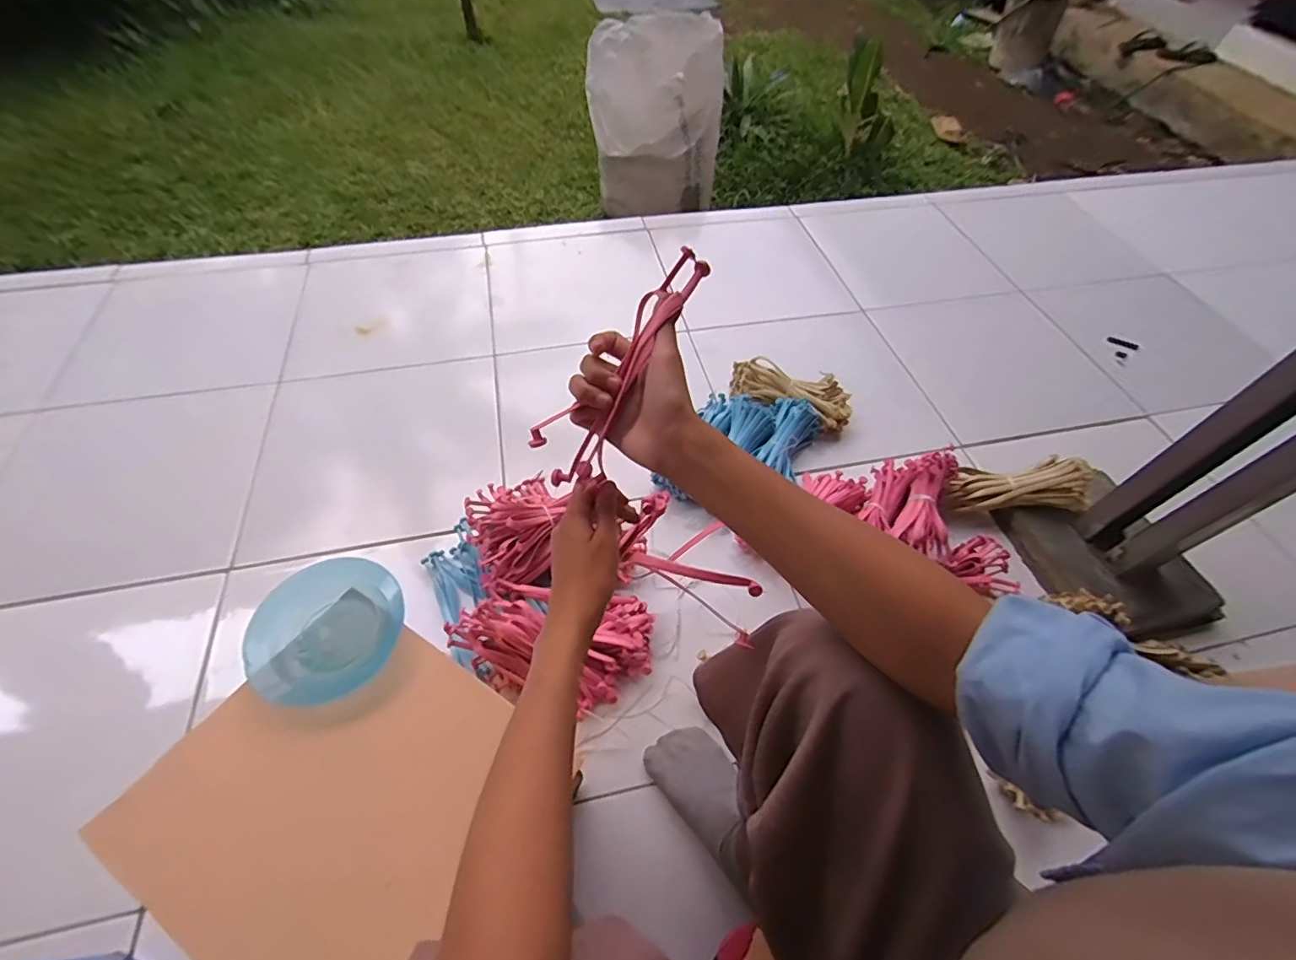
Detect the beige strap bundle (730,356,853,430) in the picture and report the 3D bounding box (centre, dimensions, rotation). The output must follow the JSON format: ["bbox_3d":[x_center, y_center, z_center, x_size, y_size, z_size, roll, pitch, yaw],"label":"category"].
[{"bbox_3d":[0.255,-0.161,0.995,0.230,0.057,0.077,24,57,15],"label":"beige strap bundle"}]

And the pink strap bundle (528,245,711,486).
[{"bbox_3d":[-0.021,-0.082,0.405,0.046,0.042,0.200,36,100,22],"label":"pink strap bundle"}]

